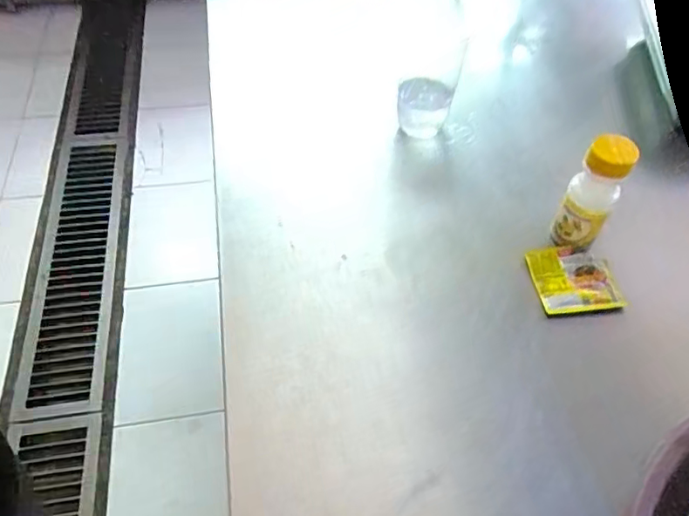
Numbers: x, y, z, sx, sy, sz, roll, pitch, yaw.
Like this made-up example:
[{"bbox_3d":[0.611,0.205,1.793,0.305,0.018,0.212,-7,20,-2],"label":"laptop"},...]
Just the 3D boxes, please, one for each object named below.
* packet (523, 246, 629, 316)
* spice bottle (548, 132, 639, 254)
[{"bbox_3d":[0.239,0.022,0.599,0.081,0.011,0.080,-3,52,-5],"label":"packet"},{"bbox_3d":[0.249,-0.060,0.580,0.046,0.130,0.038,27,56,17],"label":"spice bottle"}]

